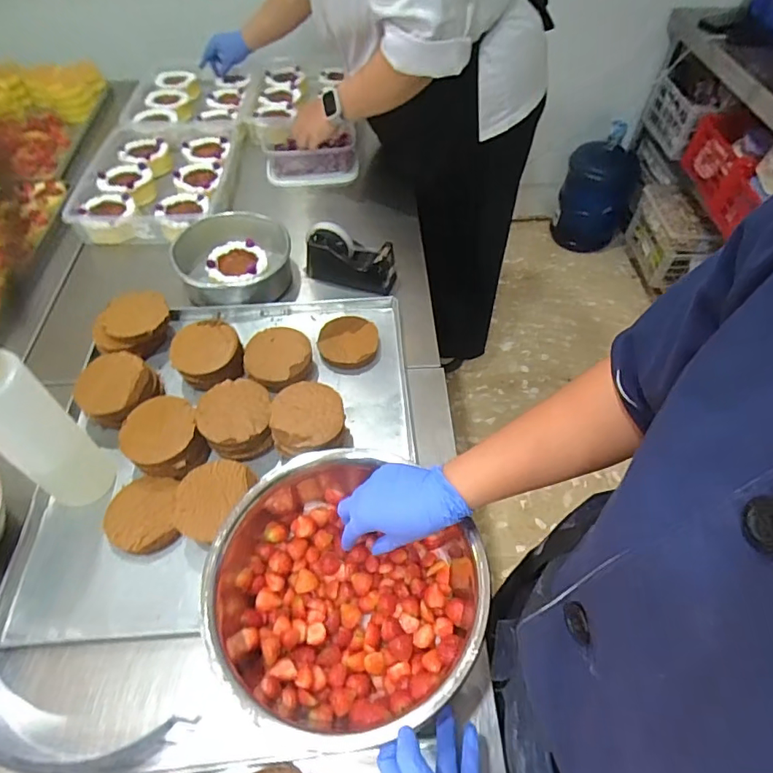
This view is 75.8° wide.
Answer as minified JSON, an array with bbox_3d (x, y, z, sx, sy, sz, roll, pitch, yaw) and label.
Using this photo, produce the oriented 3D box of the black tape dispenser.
[{"bbox_3d":[-0.064,-0.216,0.871,0.160,0.097,0.051,14,54,11],"label":"black tape dispenser"}]

